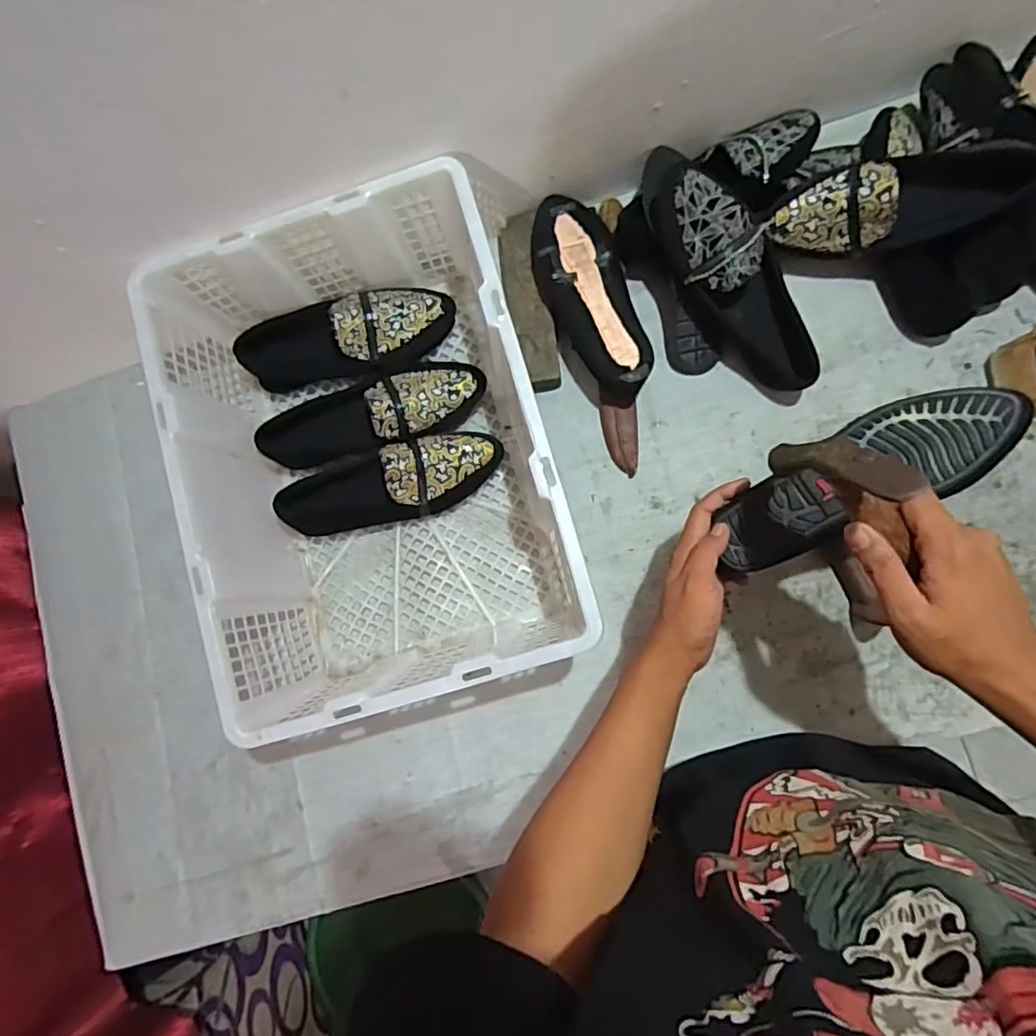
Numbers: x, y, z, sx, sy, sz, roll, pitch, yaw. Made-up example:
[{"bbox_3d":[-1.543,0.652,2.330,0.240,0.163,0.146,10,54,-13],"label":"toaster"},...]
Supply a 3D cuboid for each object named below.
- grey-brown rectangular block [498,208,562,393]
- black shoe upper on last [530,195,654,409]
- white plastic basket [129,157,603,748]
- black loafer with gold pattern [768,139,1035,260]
[{"bbox_3d":[0.012,-0.243,0.687,0.048,0.030,0.202,-9,83,6],"label":"grey-brown rectangular block"},{"bbox_3d":[0.079,-0.242,0.666,0.088,0.063,0.234,-22,82,4],"label":"black shoe upper on last"},{"bbox_3d":[-0.145,-0.064,0.624,0.346,0.159,0.473,-16,82,5],"label":"white plastic basket"},{"bbox_3d":[0.376,-0.318,0.603,0.225,0.071,0.079,-12,83,5],"label":"black loafer with gold pattern"}]

